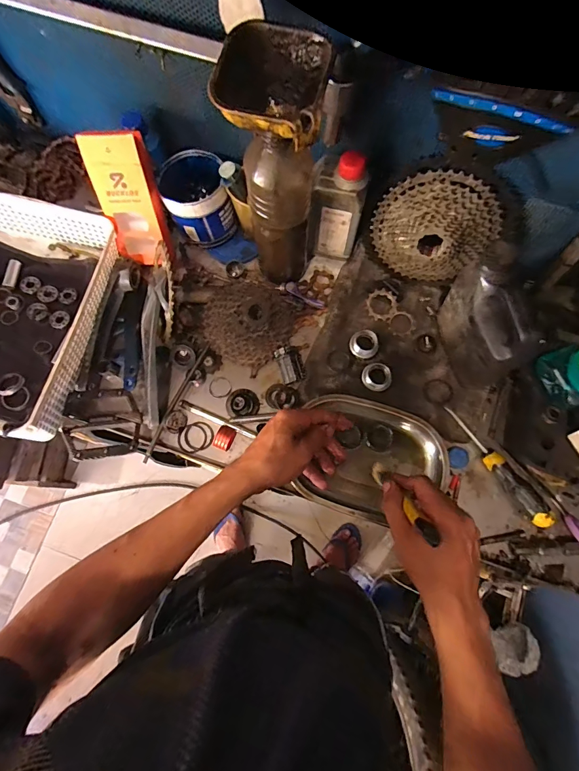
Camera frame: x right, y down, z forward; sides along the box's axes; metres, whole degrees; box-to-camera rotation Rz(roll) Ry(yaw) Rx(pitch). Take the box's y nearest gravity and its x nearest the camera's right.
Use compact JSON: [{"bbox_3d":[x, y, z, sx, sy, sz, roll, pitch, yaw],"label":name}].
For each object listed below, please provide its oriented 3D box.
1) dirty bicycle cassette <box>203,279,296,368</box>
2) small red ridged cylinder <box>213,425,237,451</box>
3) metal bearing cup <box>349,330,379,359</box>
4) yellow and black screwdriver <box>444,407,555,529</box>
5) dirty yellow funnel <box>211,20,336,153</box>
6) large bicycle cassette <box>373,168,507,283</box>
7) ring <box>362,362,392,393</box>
[{"bbox_3d":[-0.062,-0.097,0.568,0.126,0.060,0.124,24,78,6],"label":"dirty bicycle cassette"},{"bbox_3d":[-0.091,0.076,0.546,0.024,0.034,0.033,20,77,5],"label":"small red ridged cylinder"},{"bbox_3d":[0.114,-0.063,0.582,0.043,0.031,0.034,36,80,9],"label":"metal bearing cup"},{"bbox_3d":[0.290,0.110,0.530,0.025,0.027,0.190,-34,78,-7],"label":"yellow and black screwdriver"},{"bbox_3d":[-0.014,-0.252,0.329,0.091,0.051,0.094,12,77,4],"label":"dirty yellow funnel"},{"bbox_3d":[0.192,-0.208,0.527,0.154,0.163,0.043,19,57,6],"label":"large bicycle cassette"},{"bbox_3d":[0.130,-0.012,0.569,0.044,0.022,0.038,42,81,10],"label":"ring"}]

